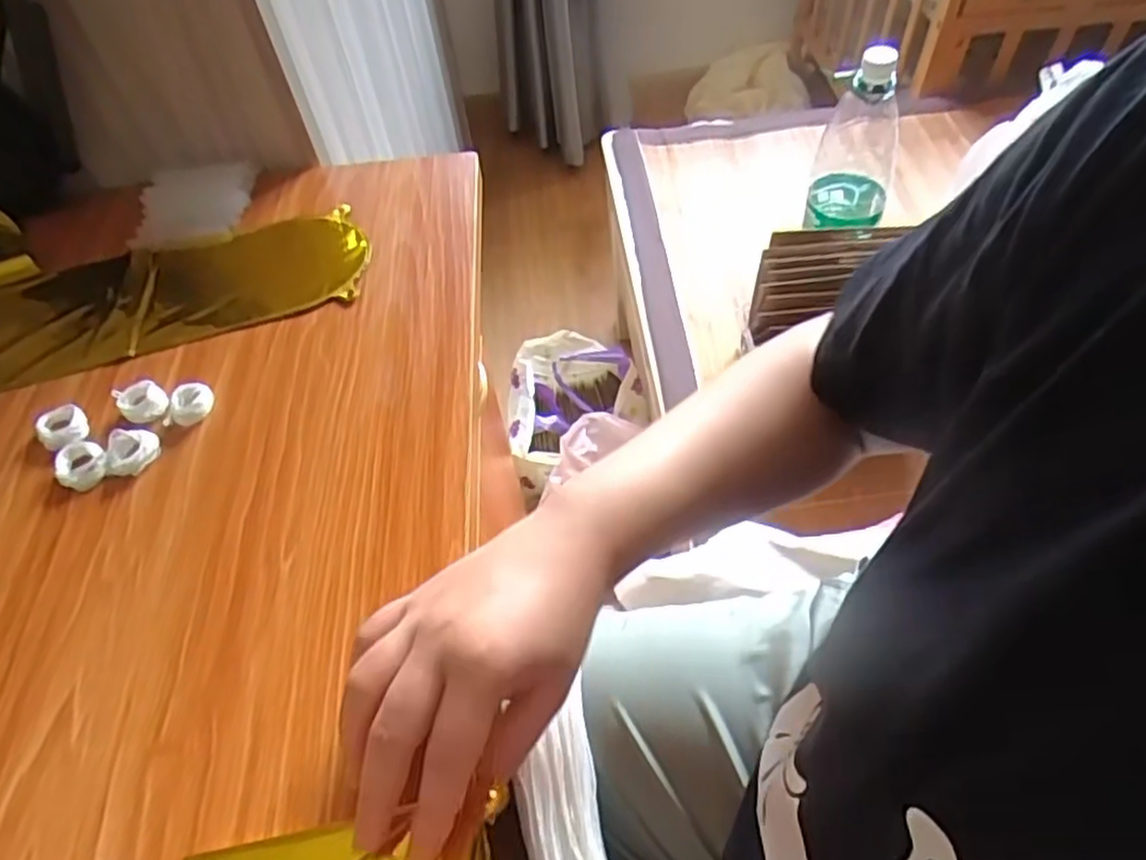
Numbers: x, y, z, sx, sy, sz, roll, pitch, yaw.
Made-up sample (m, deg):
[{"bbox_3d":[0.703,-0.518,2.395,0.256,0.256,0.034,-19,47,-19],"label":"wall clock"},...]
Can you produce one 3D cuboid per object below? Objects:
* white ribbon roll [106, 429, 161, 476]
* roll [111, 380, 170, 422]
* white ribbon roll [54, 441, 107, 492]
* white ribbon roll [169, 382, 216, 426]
[{"bbox_3d":[-0.273,0.013,0.458,0.028,0.011,0.031,-10,51,-4],"label":"white ribbon roll"},{"bbox_3d":[-0.279,-0.018,0.481,0.034,0.011,0.027,30,59,25],"label":"roll"},{"bbox_3d":[-0.302,0.021,0.454,0.035,0.008,0.029,33,60,26],"label":"white ribbon roll"},{"bbox_3d":[-0.247,-0.017,0.479,0.027,0.013,0.028,-2,51,2],"label":"white ribbon roll"}]

